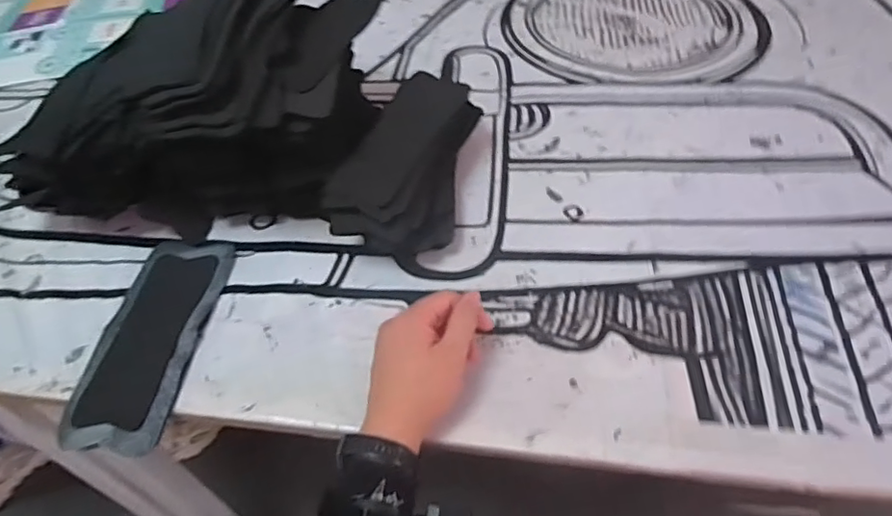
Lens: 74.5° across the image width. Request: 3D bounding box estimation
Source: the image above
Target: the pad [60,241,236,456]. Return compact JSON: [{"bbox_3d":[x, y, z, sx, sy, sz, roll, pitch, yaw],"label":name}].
[{"bbox_3d":[-0.278,0.068,0.558,0.100,0.009,0.224,1,49,6],"label":"pad"}]

